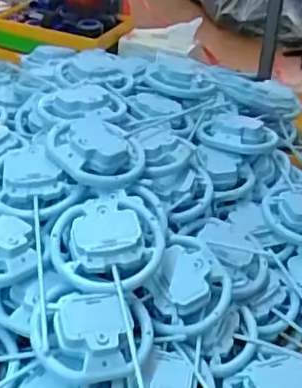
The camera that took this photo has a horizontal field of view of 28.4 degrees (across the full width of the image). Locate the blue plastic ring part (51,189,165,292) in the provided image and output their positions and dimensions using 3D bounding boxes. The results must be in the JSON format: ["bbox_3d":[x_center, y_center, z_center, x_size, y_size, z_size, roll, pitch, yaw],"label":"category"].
[{"bbox_3d":[-0.040,0.037,0.557,0.099,0.041,0.114,2,36,-2],"label":"blue plastic ring part"}]

